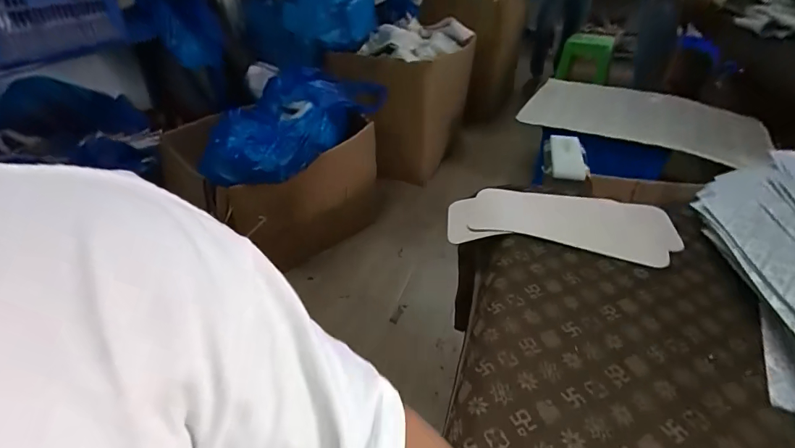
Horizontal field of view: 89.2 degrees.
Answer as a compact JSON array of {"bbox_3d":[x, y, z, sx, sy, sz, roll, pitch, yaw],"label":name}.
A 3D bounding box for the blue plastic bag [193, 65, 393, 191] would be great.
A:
[{"bbox_3d":[-0.352,-0.370,1.445,0.307,0.201,0.645,9,37,12],"label":"blue plastic bag"}]

